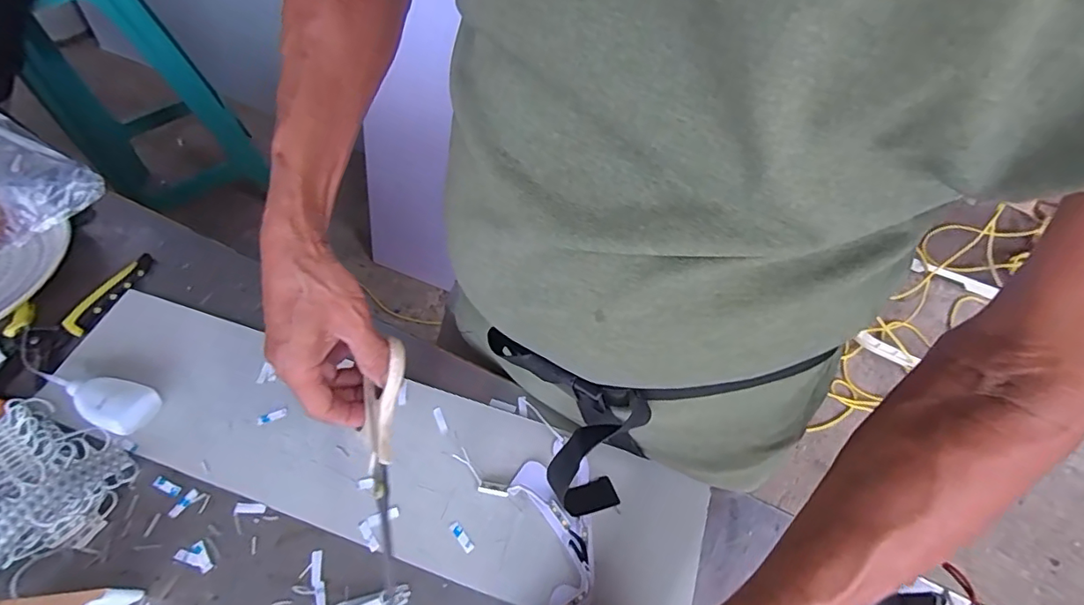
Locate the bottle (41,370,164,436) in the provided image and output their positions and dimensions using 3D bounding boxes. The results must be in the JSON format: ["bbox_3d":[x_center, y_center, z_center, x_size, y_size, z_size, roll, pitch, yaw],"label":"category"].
[{"bbox_3d":[-0.409,0.086,0.466,0.121,0.032,0.043,12,61,8],"label":"bottle"}]

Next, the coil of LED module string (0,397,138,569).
[{"bbox_3d":[-0.437,0.151,0.428,0.152,0.034,0.130,28,64,16],"label":"coil of LED module string"}]

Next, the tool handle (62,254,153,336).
[{"bbox_3d":[-0.450,-0.012,0.536,0.023,0.017,0.101,21,62,13],"label":"tool handle"}]

